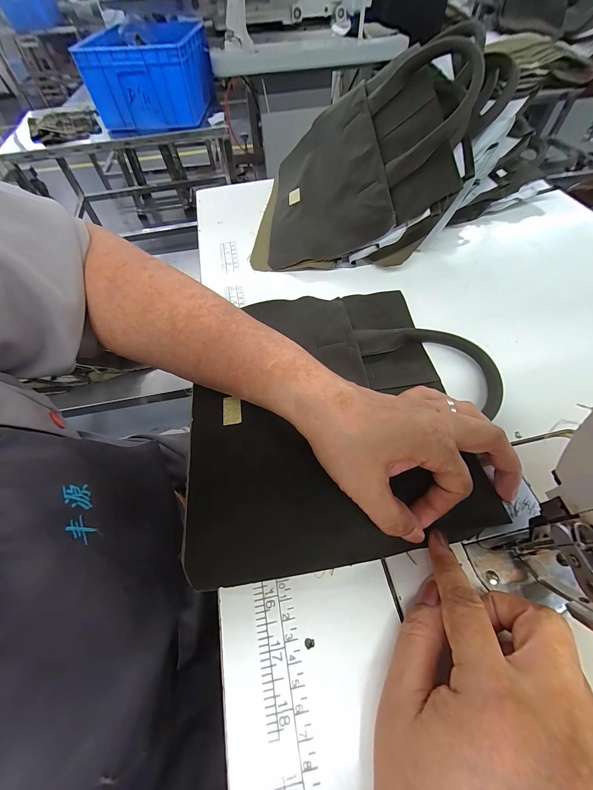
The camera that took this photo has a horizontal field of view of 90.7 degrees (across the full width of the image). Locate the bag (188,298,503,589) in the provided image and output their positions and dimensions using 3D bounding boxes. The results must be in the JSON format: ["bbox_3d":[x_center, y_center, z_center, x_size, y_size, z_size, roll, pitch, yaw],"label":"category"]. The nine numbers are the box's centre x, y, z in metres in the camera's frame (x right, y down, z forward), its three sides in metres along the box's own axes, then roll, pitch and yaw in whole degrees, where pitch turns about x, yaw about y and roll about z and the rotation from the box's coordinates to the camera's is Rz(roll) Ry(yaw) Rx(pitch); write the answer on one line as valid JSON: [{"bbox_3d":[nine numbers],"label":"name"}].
[{"bbox_3d":[0.040,0.003,0.254,0.257,0.025,0.251,-6,57,-1],"label":"bag"}]

